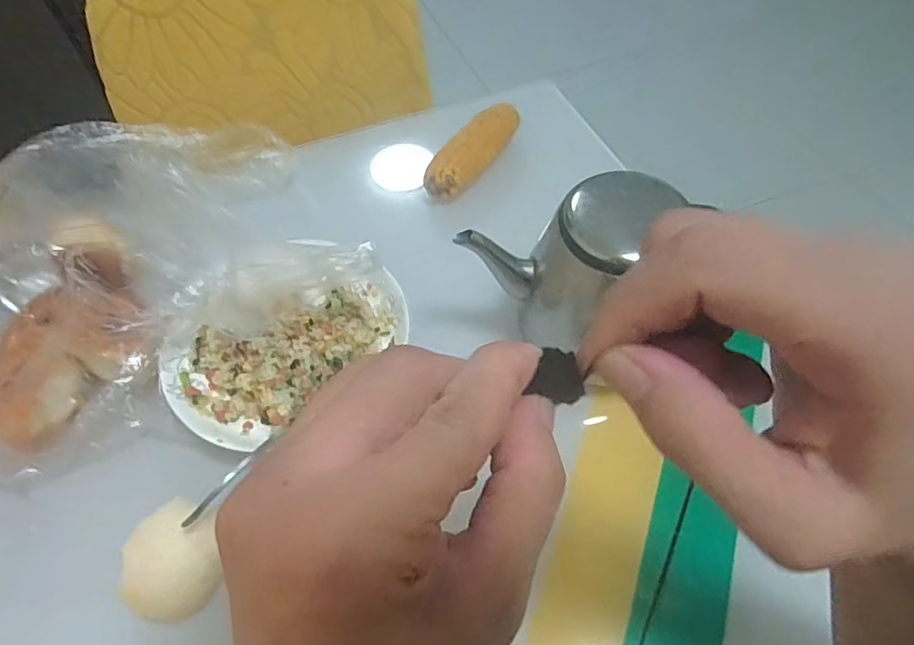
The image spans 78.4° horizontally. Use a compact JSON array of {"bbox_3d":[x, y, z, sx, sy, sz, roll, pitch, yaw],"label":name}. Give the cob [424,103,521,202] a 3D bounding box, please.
[{"bbox_3d":[0.020,-0.179,0.586,0.039,0.040,0.141,29,62,19],"label":"cob"}]

